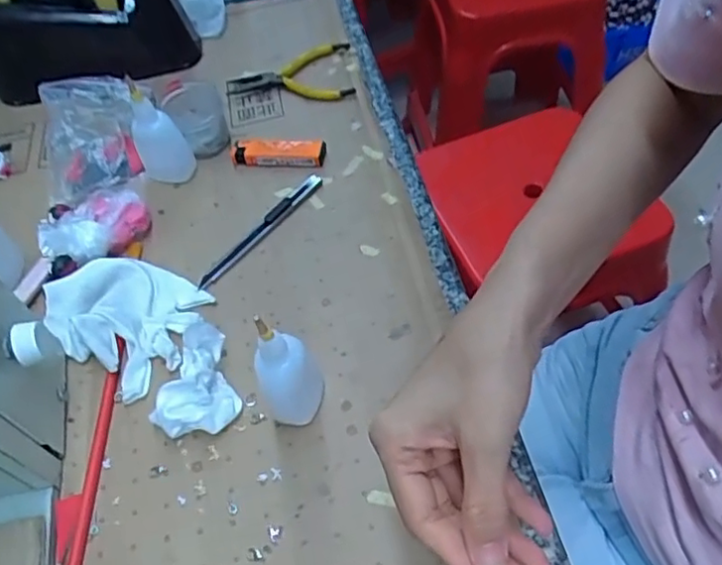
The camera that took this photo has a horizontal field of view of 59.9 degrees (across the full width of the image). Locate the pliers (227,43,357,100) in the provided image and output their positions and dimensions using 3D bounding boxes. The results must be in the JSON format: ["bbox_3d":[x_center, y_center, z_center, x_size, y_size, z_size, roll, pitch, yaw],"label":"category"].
[{"bbox_3d":[-0.069,-0.196,0.593,0.119,0.016,0.075,-6,55,1],"label":"pliers"}]

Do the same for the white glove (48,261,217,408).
[{"bbox_3d":[-0.171,0.018,0.449,0.114,0.022,0.089,29,62,23],"label":"white glove"}]

